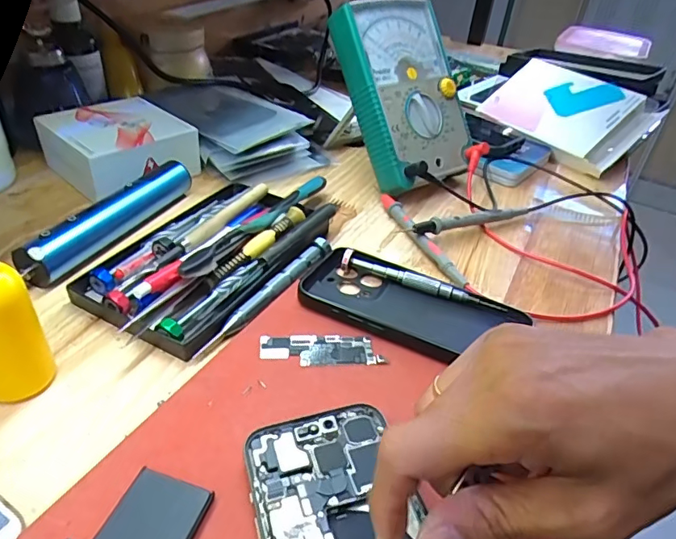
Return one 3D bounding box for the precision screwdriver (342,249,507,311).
[{"bbox_3d":[0.059,0.008,0.356,0.116,0.014,0.010,15,38,11],"label":"precision screwdriver"}]

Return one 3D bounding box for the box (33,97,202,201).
[{"bbox_3d":[-0.195,-0.110,0.448,0.105,0.042,0.106,33,44,30],"label":"box"}]

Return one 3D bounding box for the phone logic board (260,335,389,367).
[{"bbox_3d":[-0.009,0.046,0.298,0.072,0.004,0.023,2,37,-6],"label":"phone logic board"}]

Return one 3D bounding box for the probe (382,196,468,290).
[{"bbox_3d":[0.064,-0.029,0.407,0.016,0.014,0.129,-11,40,-21],"label":"probe"}]

